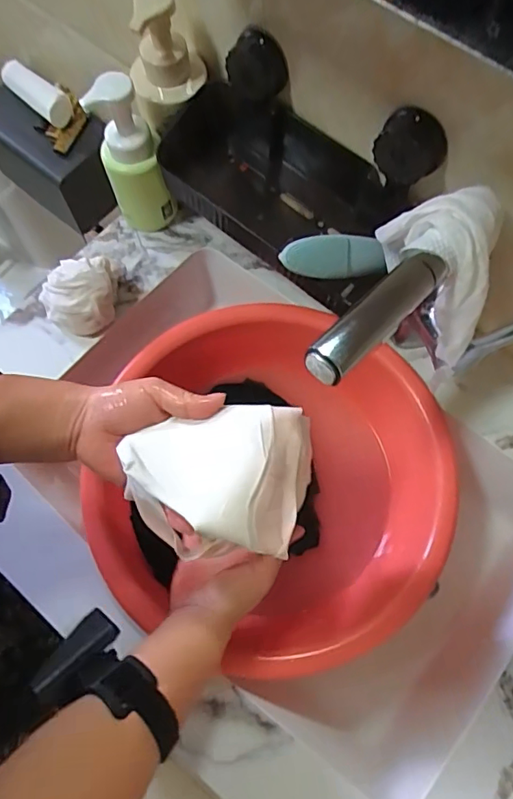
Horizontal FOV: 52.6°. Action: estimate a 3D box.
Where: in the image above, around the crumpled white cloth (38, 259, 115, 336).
[{"bbox_3d":[-0.188,-0.111,0.557,0.085,0.057,0.070,-28,73,-8],"label":"crumpled white cloth"}]

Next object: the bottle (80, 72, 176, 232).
[{"bbox_3d":[-0.127,-0.239,0.537,0.054,0.169,0.055,-23,72,-7],"label":"bottle"}]

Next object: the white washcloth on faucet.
[{"bbox_3d":[0.138,-0.100,0.400,0.075,0.098,0.110,3,71,2],"label":"white washcloth on faucet"}]

